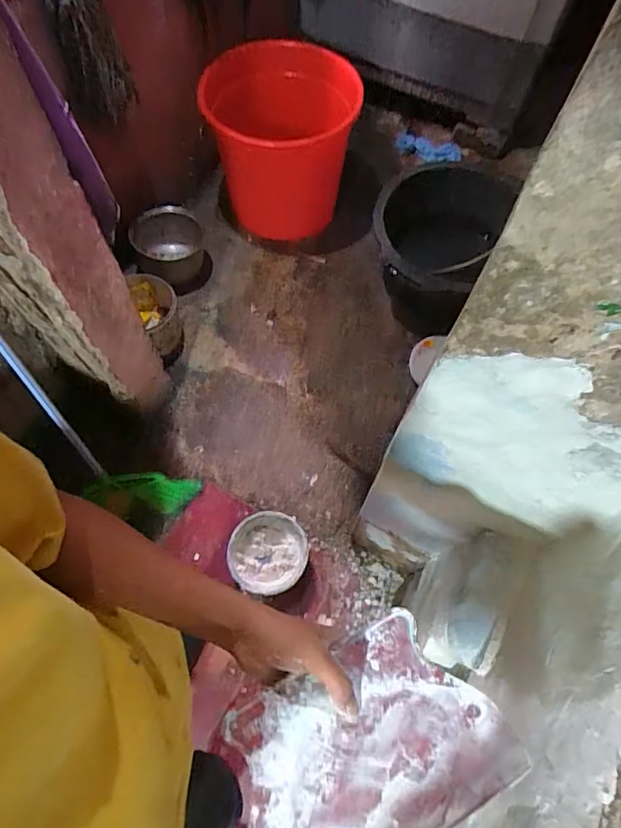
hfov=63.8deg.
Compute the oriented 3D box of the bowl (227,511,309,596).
[{"bbox_3d":[-0.111,0.363,1.308,0.203,0.047,0.202,0,67,-1],"label":"bowl"}]

